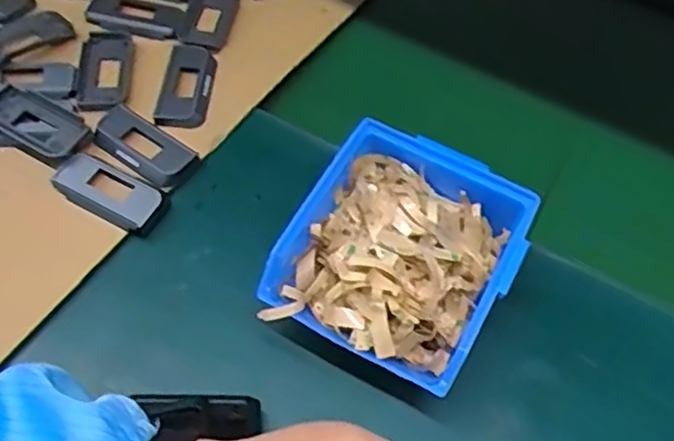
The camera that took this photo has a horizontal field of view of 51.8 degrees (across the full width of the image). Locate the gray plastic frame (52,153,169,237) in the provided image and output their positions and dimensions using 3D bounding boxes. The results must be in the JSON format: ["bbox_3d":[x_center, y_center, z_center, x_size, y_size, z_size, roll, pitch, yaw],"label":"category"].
[{"bbox_3d":[-0.153,-0.019,0.462,0.077,0.013,0.033,25,59,12],"label":"gray plastic frame"}]

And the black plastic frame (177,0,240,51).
[{"bbox_3d":[-0.100,-0.164,0.549,0.035,0.010,0.067,11,57,3],"label":"black plastic frame"}]

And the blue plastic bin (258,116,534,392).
[{"bbox_3d":[0.040,0.023,0.420,0.121,0.064,0.142,27,59,13],"label":"blue plastic bin"}]

